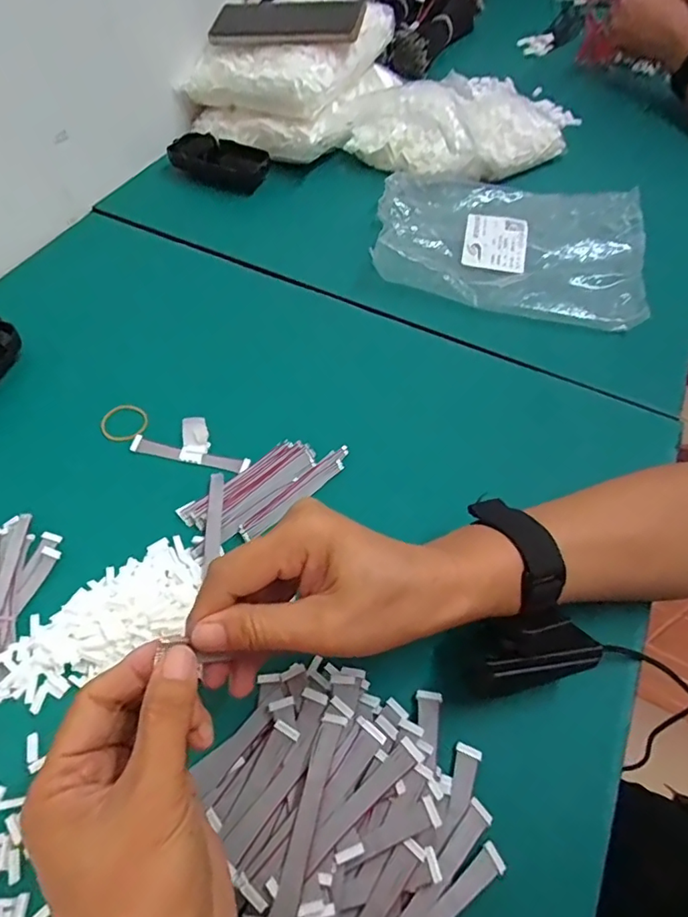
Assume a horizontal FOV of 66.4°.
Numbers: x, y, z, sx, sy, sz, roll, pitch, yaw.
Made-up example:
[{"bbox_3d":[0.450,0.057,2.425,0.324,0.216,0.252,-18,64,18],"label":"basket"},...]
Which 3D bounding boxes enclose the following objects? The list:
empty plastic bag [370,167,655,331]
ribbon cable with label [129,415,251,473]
[{"bbox_3d":[0.161,-0.217,0.515,0.250,0.035,0.201,11,57,5],"label":"empty plastic bag"},{"bbox_3d":[-0.111,-0.013,0.384,0.087,0.019,0.028,12,57,6],"label":"ribbon cable with label"}]

